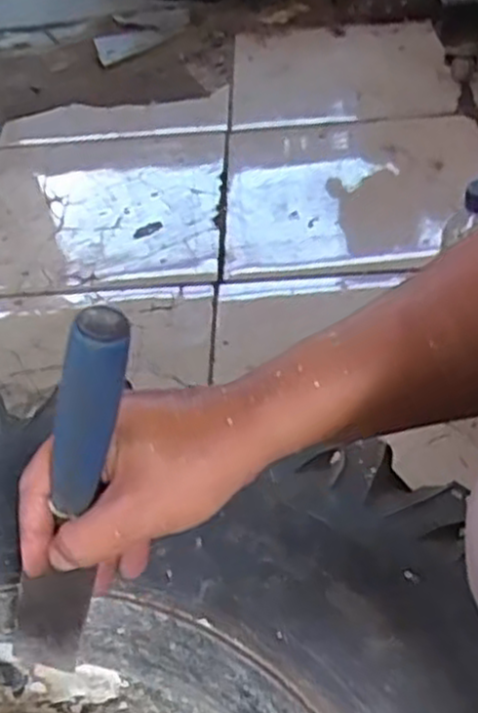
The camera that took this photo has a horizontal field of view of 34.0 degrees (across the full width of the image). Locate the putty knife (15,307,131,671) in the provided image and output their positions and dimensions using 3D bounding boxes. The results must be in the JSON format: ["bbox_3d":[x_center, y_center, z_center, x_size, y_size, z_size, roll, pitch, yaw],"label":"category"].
[{"bbox_3d":[-0.082,0.079,0.369,0.034,0.251,0.016,5,41,-15],"label":"putty knife"}]

